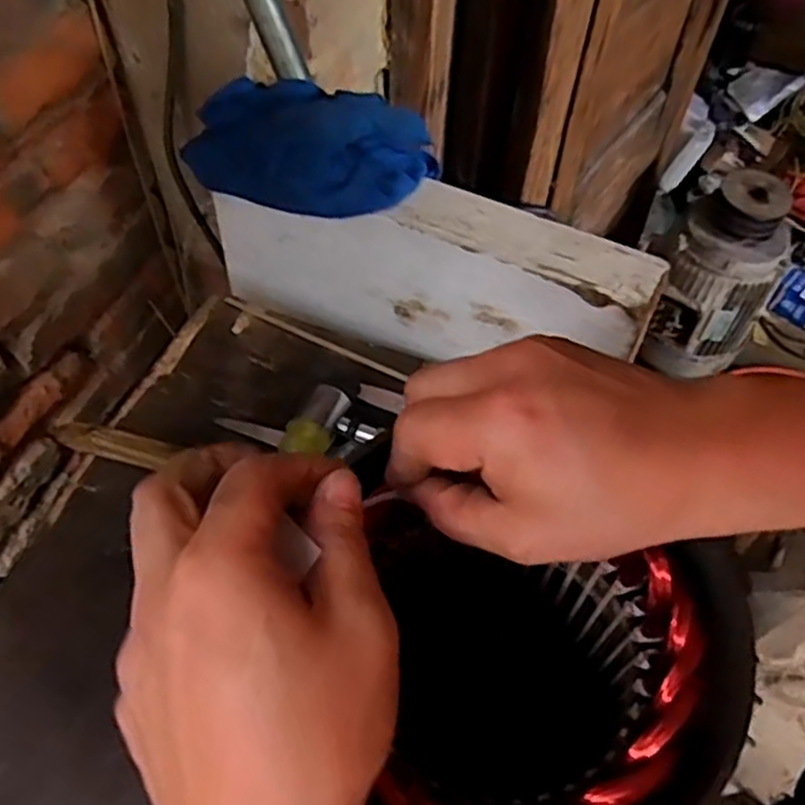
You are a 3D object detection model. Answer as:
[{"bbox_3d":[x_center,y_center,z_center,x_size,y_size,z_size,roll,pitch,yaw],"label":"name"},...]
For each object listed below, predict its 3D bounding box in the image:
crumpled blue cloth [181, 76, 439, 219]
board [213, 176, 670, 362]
[{"bbox_3d":[-0.066,-0.202,0.581,0.172,0.065,0.114,15,57,10],"label":"crumpled blue cloth"},{"bbox_3d":[0.018,-0.101,0.621,0.340,0.144,0.060,20,54,10],"label":"board"}]

